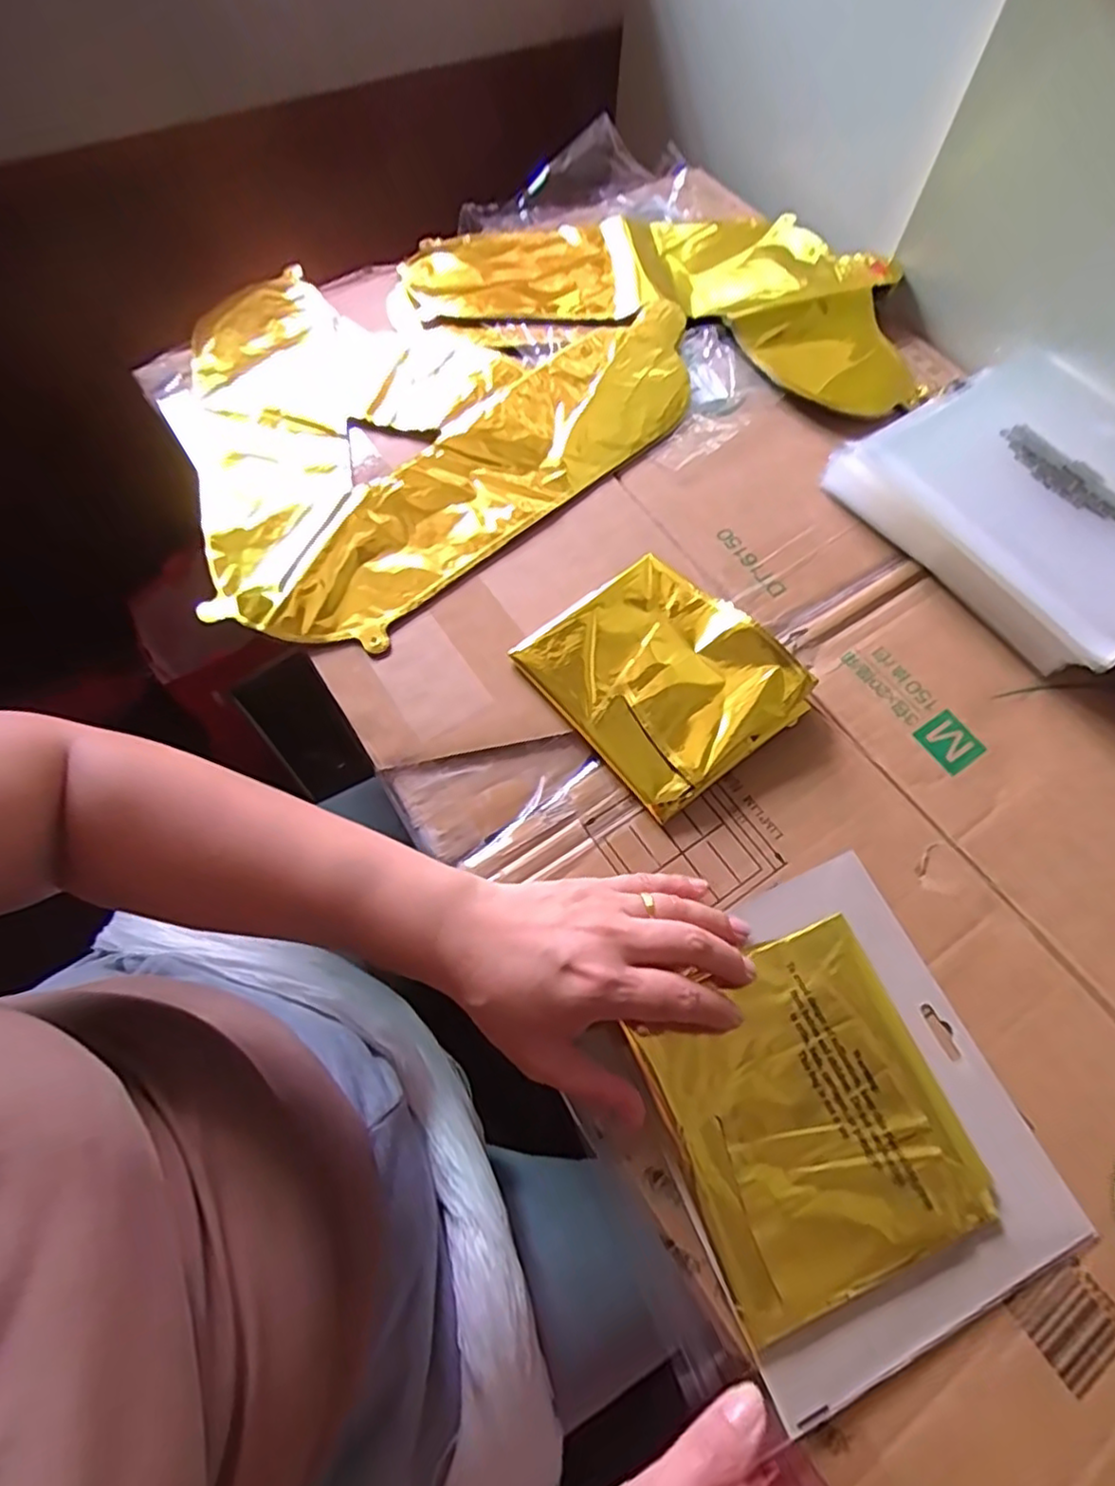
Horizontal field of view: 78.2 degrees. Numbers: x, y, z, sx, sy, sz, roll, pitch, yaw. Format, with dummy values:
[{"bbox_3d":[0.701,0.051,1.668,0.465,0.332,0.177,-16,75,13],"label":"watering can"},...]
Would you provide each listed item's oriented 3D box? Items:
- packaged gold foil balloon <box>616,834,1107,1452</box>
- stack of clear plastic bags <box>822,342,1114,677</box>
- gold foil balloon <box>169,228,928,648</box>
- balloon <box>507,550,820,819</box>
[{"bbox_3d":[0.132,0.171,0.330,0.162,0.012,0.192,-20,67,-13],"label":"packaged gold foil balloon"},{"bbox_3d":[0.349,-0.177,0.485,0.238,0.037,0.216,-33,70,-17],"label":"stack of clear plastic bags"},{"bbox_3d":[-0.023,-0.308,0.555,0.588,0.044,0.381,-29,69,-16],"label":"gold foil balloon"},{"bbox_3d":[0.062,-0.042,0.411,0.119,0.031,0.141,-37,72,-19],"label":"balloon"}]

